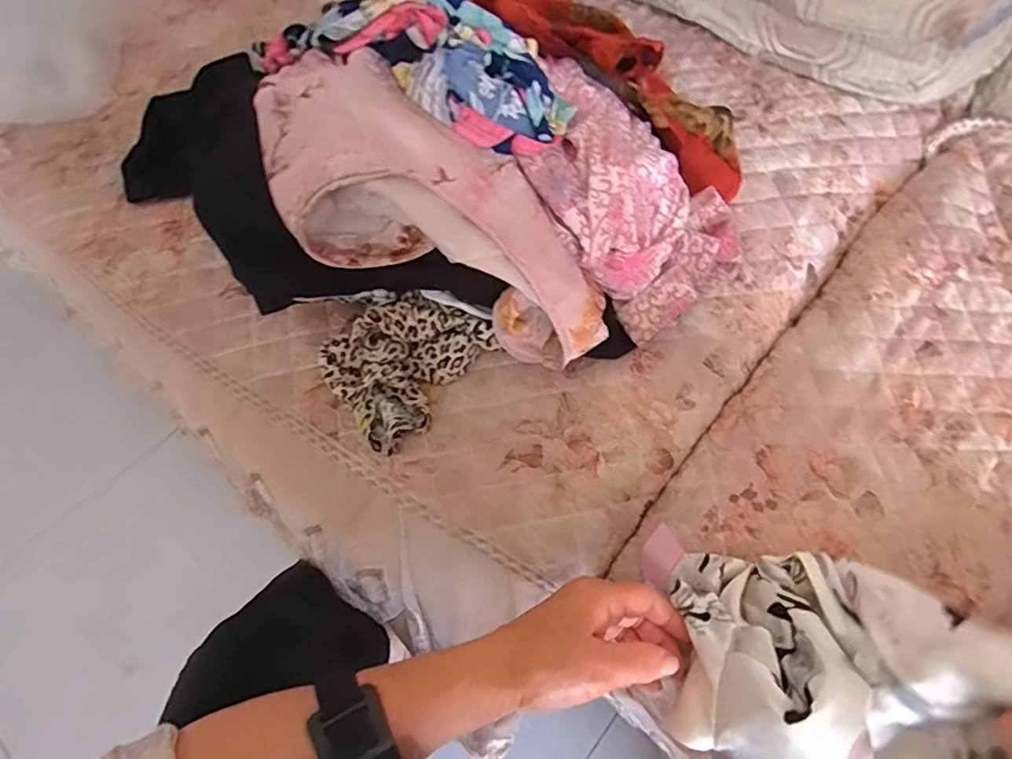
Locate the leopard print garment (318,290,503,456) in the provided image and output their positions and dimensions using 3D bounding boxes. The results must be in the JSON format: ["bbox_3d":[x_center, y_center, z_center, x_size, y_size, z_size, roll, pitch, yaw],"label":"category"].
[{"bbox_3d":[-0.080,-0.018,0.451,0.141,0.056,0.100,-36,69,-18],"label":"leopard print garment"}]

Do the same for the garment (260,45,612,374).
[{"bbox_3d":[-0.050,-0.114,0.401,0.281,0.070,0.131,35,65,-11],"label":"garment"}]

